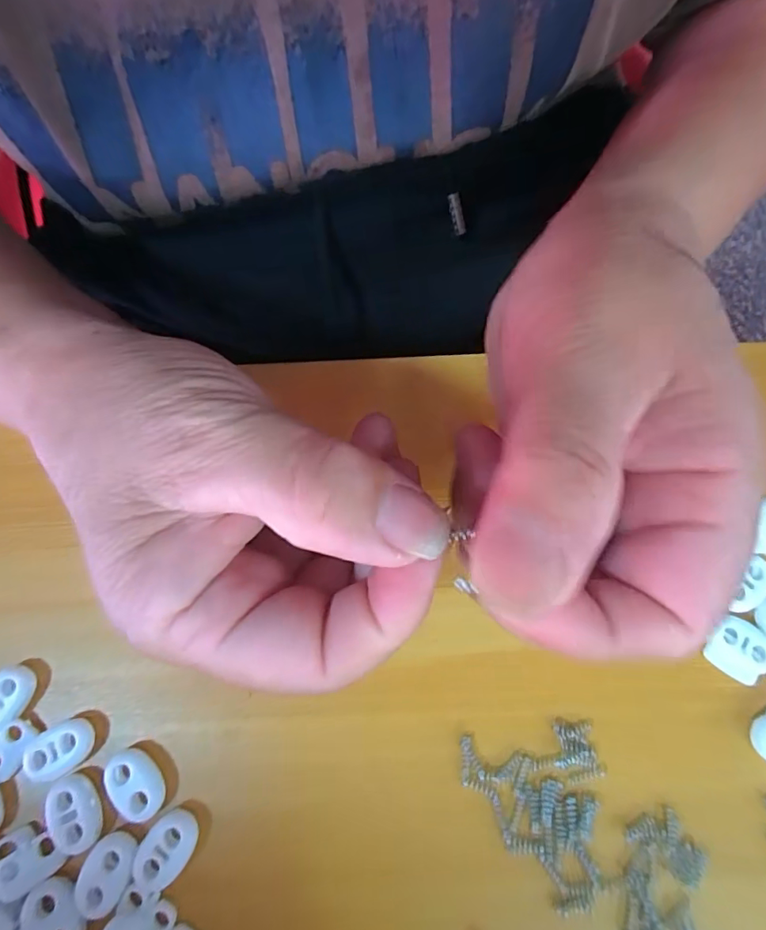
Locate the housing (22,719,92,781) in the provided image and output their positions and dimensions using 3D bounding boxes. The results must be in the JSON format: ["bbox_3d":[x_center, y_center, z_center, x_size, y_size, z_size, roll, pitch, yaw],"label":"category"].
[{"bbox_3d":[-0.107,0.095,0.163,0.021,0.005,0.015,-26,75,-6],"label":"housing"}]

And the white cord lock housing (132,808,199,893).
[{"bbox_3d":[-0.069,0.122,0.155,0.015,0.004,0.022,35,78,10],"label":"white cord lock housing"}]

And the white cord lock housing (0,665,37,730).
[{"bbox_3d":[-0.129,0.080,0.167,0.014,0.006,0.022,31,77,9],"label":"white cord lock housing"}]

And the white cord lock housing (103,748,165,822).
[{"bbox_3d":[-0.081,0.104,0.159,0.014,0.004,0.022,-42,78,-10],"label":"white cord lock housing"}]

